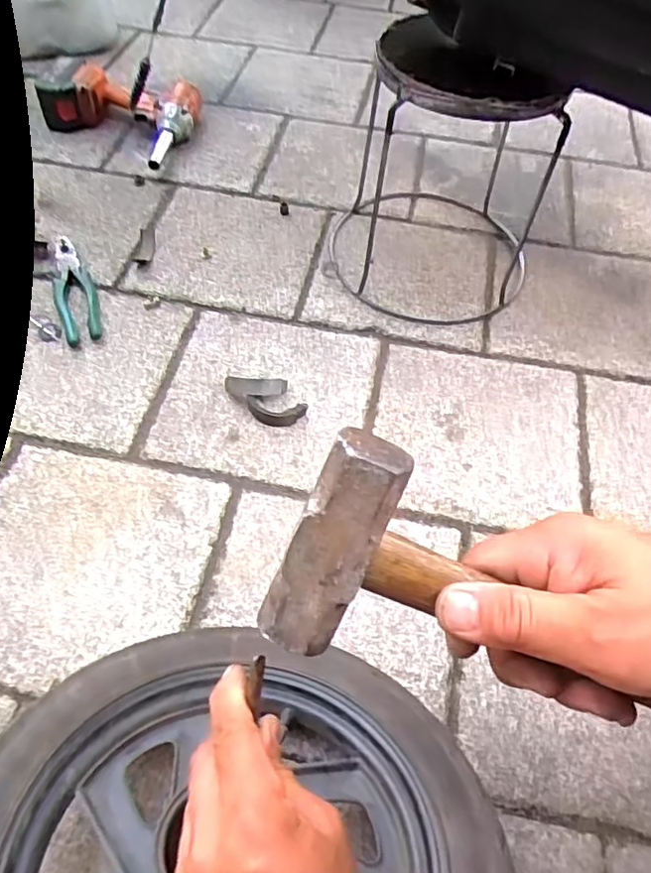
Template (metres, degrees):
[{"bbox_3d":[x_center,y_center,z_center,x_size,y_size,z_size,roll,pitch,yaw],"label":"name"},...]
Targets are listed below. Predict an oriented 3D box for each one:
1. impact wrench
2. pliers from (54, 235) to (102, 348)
[{"bbox_3d":[-0.315,-0.529,0.969,0.231,0.076,0.168,28,61,14],"label":"impact wrench"},{"bbox_3d":[-0.327,-0.194,0.790,0.049,0.013,0.191,-16,58,-13],"label":"pliers"}]

